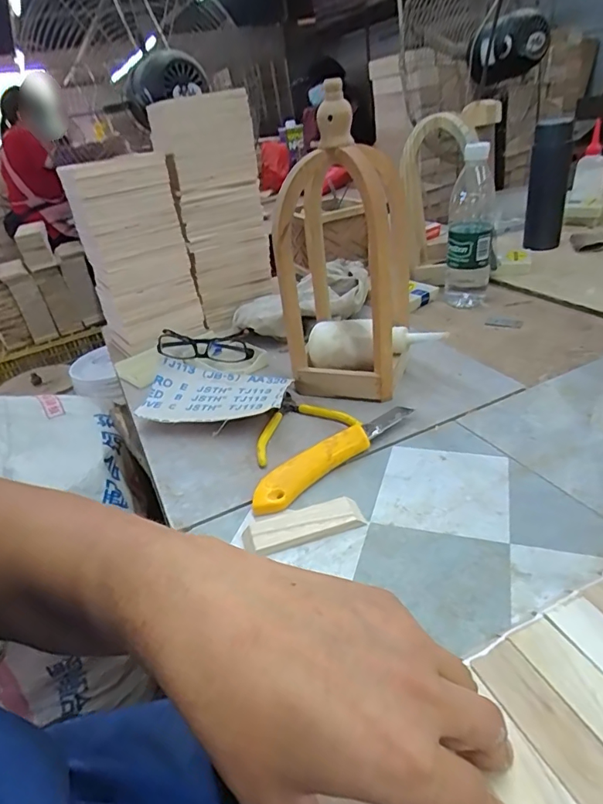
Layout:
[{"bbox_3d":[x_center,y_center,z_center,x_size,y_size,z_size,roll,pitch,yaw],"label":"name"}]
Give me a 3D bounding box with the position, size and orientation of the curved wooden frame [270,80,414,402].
[{"bbox_3d":[0.044,-0.151,0.535,0.145,0.288,0.129,3,31,19],"label":"curved wooden frame"}]

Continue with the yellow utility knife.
[{"bbox_3d":[0.031,0.049,0.463,0.192,0.024,0.030,-29,35,-33],"label":"yellow utility knife"}]

